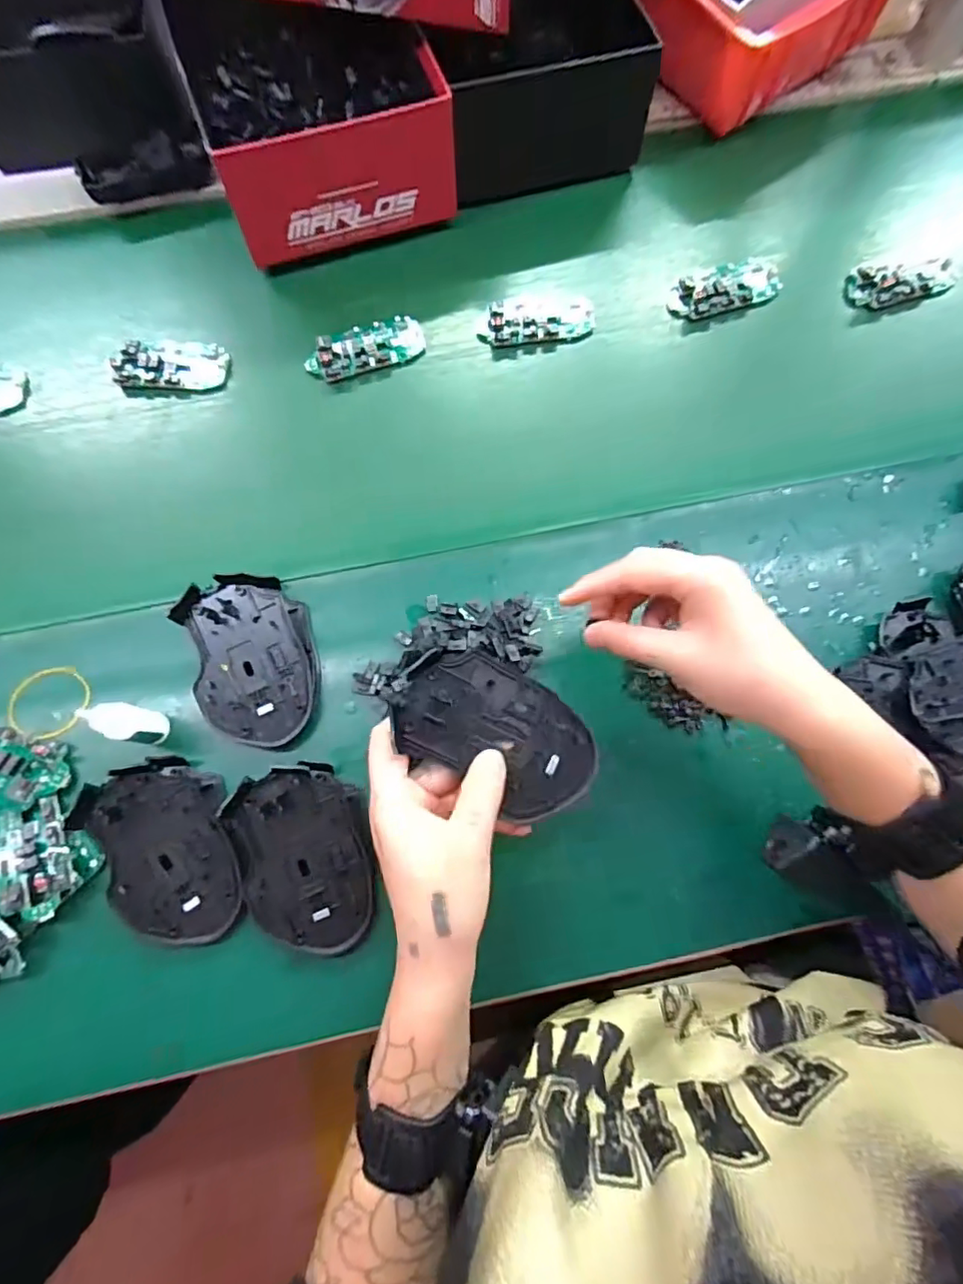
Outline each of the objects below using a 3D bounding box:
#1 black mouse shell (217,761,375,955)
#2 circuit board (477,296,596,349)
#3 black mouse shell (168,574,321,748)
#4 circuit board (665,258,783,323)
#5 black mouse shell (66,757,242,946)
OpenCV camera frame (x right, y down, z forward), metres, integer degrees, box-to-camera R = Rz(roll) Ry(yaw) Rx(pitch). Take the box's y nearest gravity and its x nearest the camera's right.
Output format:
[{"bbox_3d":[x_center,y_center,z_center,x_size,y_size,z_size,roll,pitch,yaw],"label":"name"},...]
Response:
[{"bbox_3d":[-0.109,0.133,0.354,0.076,0.029,0.111,-14,76,-5],"label":"black mouse shell"},{"bbox_3d":[0.048,-0.276,0.495,0.097,0.012,0.045,-7,76,-3],"label":"circuit board"},{"bbox_3d":[-0.156,0.013,0.393,0.078,0.026,0.113,-16,76,-5],"label":"black mouse shell"},{"bbox_3d":[0.209,-0.305,0.501,0.096,0.022,0.040,-14,76,-5],"label":"circuit board"},{"bbox_3d":[-0.195,0.130,0.355,0.074,0.025,0.112,-25,78,-7],"label":"black mouse shell"}]

